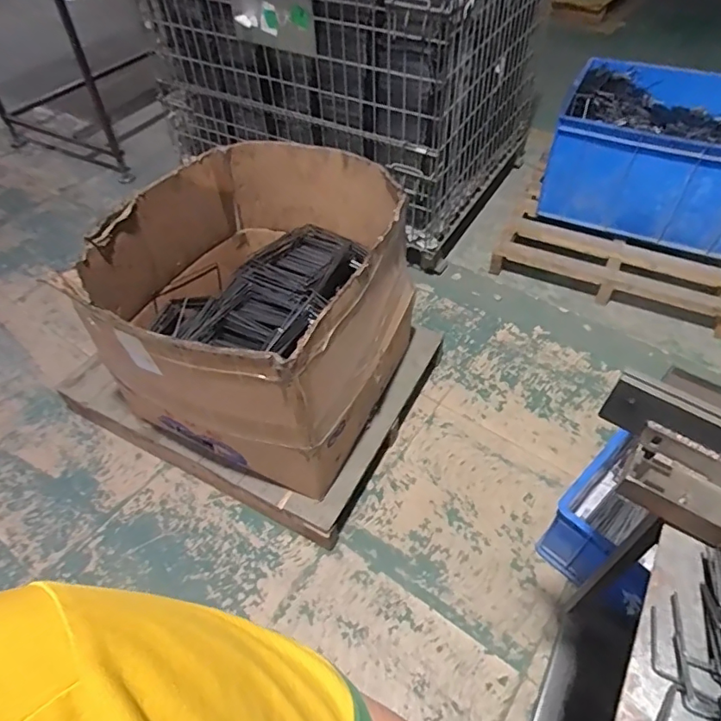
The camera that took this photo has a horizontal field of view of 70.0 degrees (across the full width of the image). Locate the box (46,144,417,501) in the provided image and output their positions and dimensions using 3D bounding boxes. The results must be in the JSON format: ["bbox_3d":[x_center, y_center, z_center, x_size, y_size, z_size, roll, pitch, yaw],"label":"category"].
[{"bbox_3d":[-0.216,-0.167,1.280,0.620,0.448,0.741,20,54,17],"label":"box"}]

